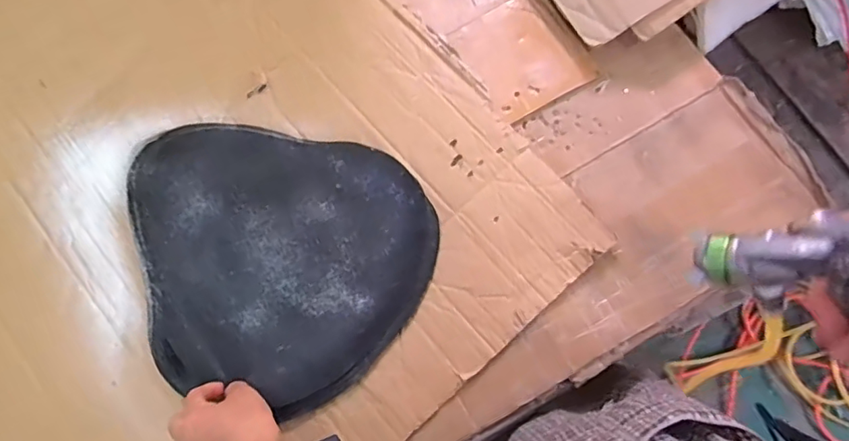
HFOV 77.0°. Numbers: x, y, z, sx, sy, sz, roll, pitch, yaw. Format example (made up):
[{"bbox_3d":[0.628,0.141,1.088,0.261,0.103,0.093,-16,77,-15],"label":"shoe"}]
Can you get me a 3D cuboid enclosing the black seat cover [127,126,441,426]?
[{"bbox_3d":[-0.180,0.047,0.630,0.368,0.020,0.303,8,74,3],"label":"black seat cover"}]

